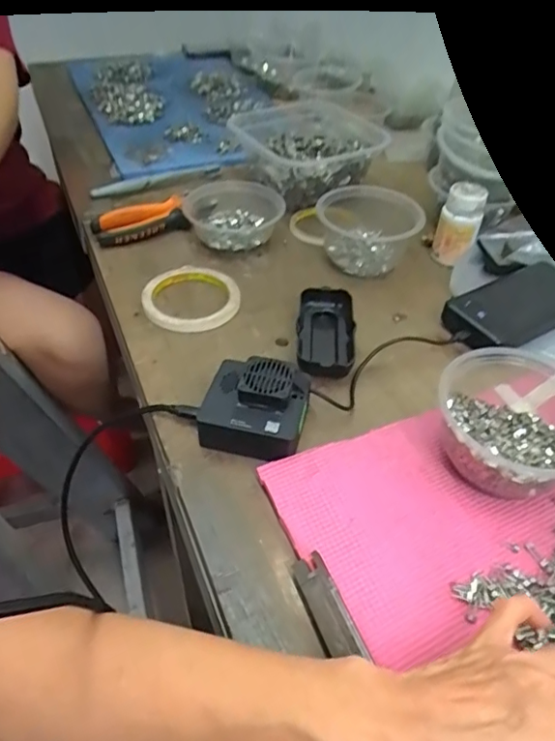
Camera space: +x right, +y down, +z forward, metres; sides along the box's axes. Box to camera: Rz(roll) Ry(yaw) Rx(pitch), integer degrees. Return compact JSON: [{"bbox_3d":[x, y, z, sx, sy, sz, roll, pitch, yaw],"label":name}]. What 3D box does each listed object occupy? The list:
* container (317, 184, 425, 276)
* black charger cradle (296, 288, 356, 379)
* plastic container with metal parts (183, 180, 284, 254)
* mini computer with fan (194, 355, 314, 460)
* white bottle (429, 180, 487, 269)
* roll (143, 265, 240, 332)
[{"bbox_3d":[0.100,-0.164,0.613,0.103,0.061,0.101,0,45,0],"label":"container"},{"bbox_3d":[0.046,-0.037,0.517,0.053,0.024,0.110,0,45,0],"label":"black charger cradle"},{"bbox_3d":[-0.049,-0.187,0.647,0.109,0.046,0.109,2,45,-2],"label":"plastic container with metal parts"},{"bbox_3d":[-0.017,0.030,0.432,0.077,0.043,0.075,14,47,13],"label":"mini computer with fan"},{"bbox_3d":[0.201,-0.164,0.606,0.045,0.073,0.045,19,48,18],"label":"white bottle"},{"bbox_3d":[-0.089,-0.077,0.560,0.095,0.012,0.098,0,45,0],"label":"roll"}]

